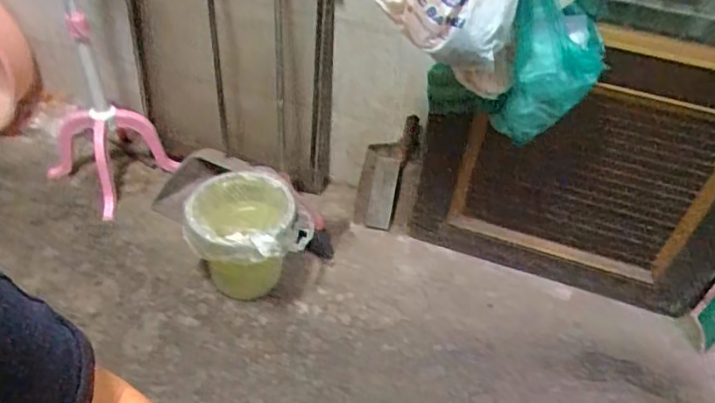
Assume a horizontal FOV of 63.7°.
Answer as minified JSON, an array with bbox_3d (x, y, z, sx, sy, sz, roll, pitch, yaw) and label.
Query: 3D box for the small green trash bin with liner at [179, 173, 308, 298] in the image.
[{"bbox_3d":[-0.268,0.104,1.463,0.295,0.256,0.260,2,43,-2],"label":"small green trash bin with liner"}]

